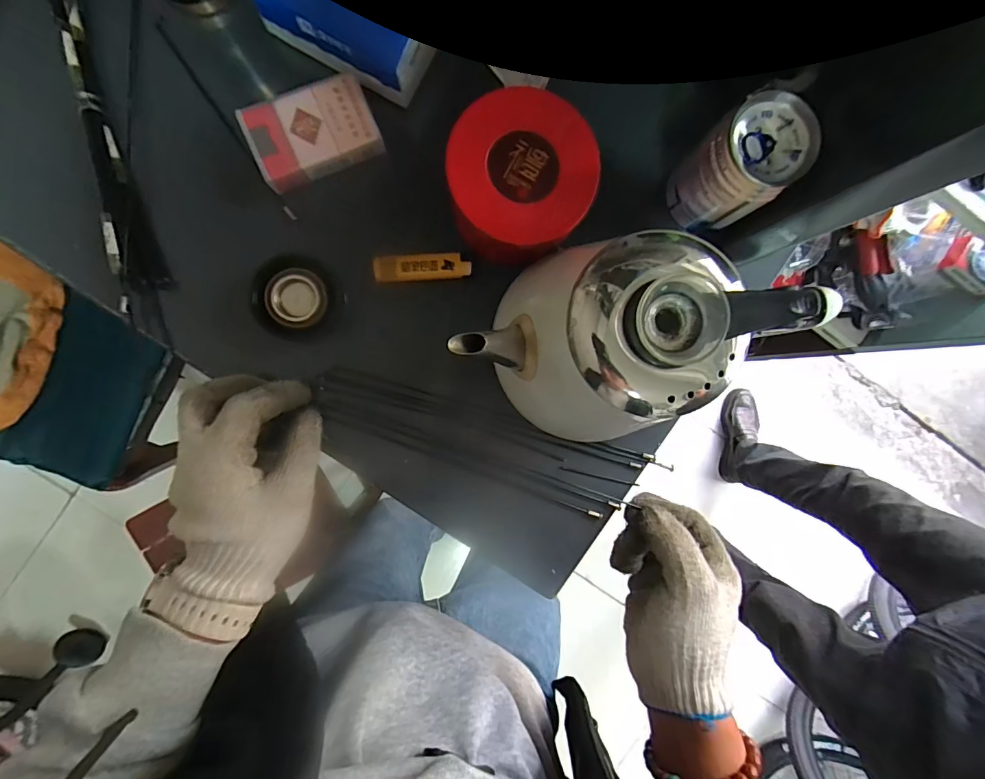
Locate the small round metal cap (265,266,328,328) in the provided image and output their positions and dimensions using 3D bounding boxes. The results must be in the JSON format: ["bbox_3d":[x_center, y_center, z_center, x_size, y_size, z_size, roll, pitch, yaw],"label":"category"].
[{"bbox_3d":[-0.145,-0.068,0.328,0.042,0.008,0.042,15,91,-5],"label":"small round metal cap"}]

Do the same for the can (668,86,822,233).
[{"bbox_3d":[0.172,-0.156,0.311,0.059,0.083,0.060,0,92,-4],"label":"can"}]

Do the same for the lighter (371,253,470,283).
[{"bbox_3d":[-0.054,-0.096,0.344,0.073,0.008,0.021,-4,92,-4],"label":"lighter"}]

